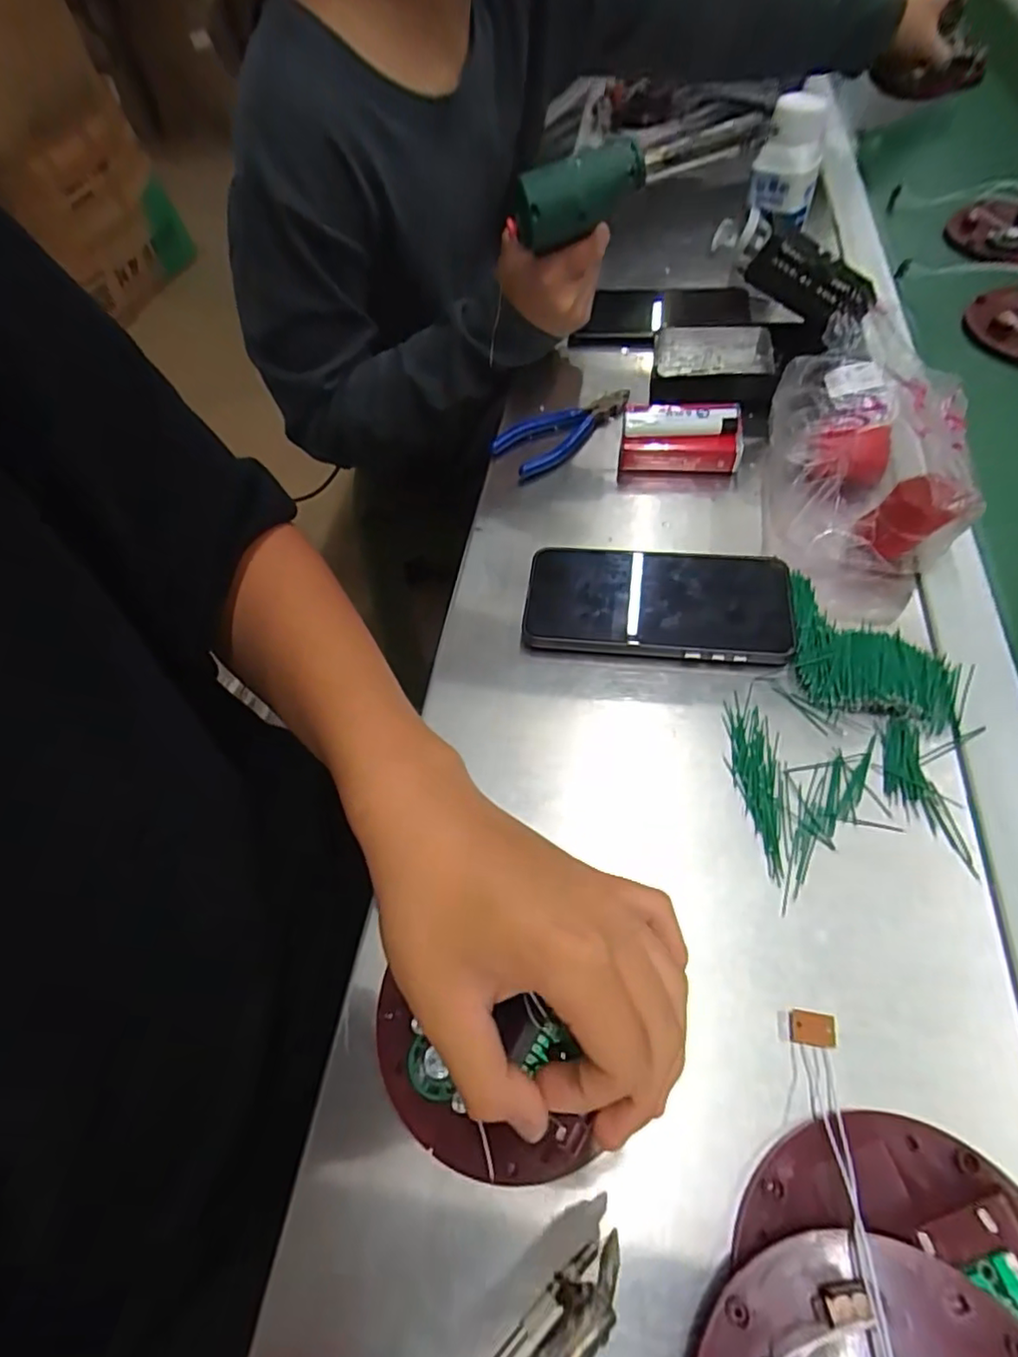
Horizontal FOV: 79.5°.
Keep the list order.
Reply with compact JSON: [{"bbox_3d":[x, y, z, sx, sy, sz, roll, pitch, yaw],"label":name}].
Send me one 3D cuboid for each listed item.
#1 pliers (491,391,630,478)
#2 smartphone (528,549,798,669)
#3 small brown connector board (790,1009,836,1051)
[{"bbox_3d":[0.045,-0.198,0.492,0.115,0.025,0.053,-32,61,-14],"label":"pliers"},{"bbox_3d":[0.092,-0.050,0.388,0.159,0.014,0.080,5,59,9],"label":"smartphone"},{"bbox_3d":[0.131,0.151,0.264,0.018,0.008,0.013,3,59,8],"label":"small brown connector board"}]

